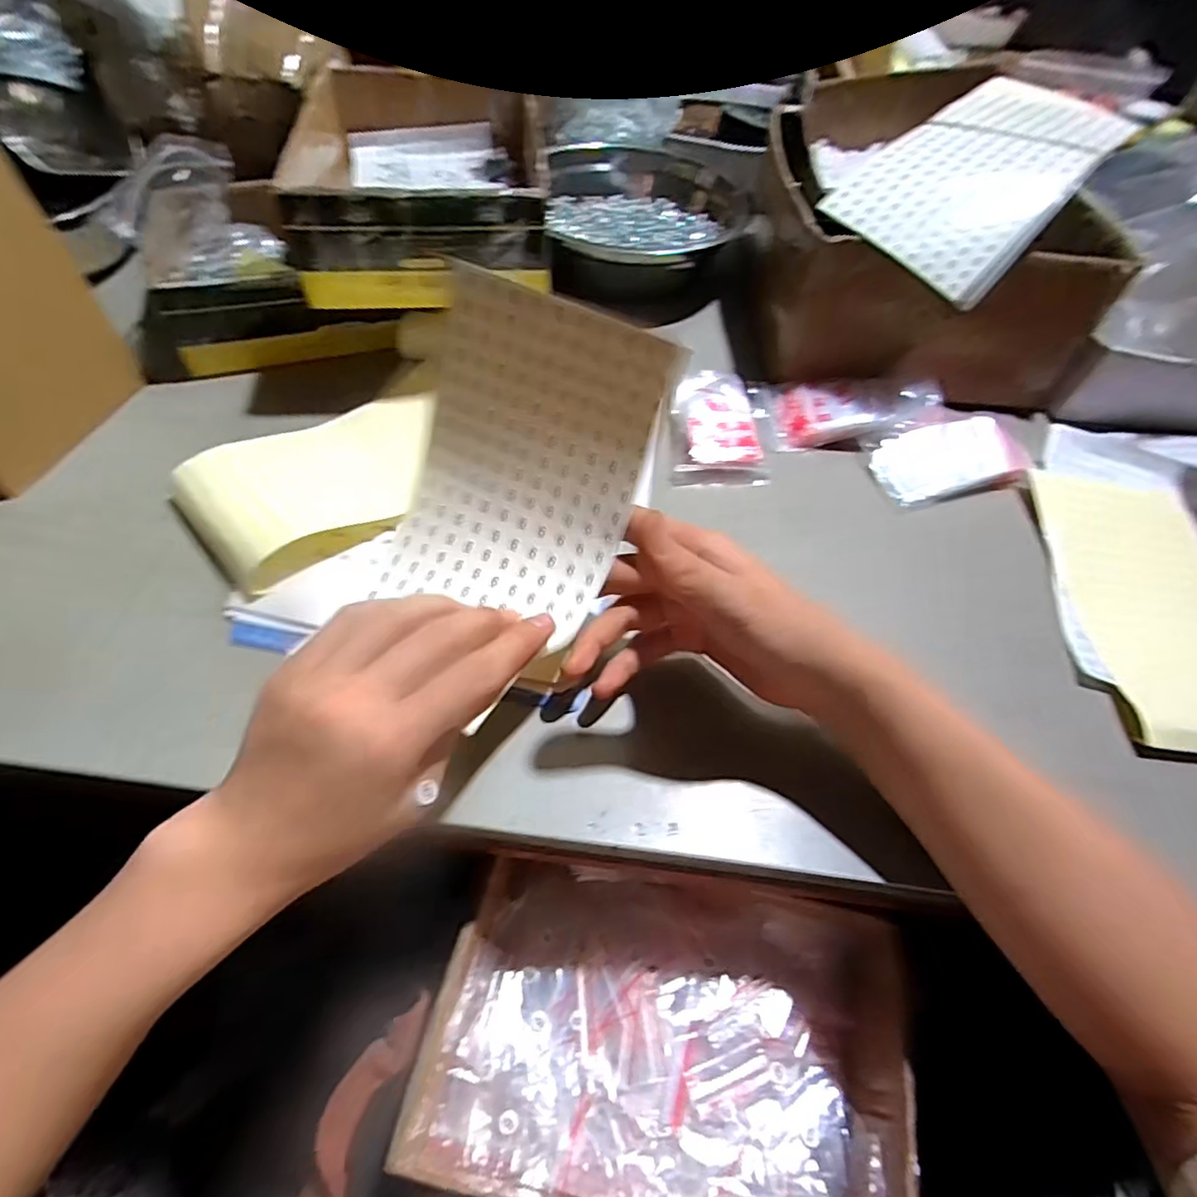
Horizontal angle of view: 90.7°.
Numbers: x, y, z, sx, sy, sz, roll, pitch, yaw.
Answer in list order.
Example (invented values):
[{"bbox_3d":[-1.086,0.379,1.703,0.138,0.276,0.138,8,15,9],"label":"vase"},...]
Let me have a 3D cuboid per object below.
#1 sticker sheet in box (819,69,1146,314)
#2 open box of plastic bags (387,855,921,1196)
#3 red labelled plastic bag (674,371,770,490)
[{"bbox_3d":[0.303,-0.337,0.460,0.245,0.027,0.133,-43,72,-10],"label":"sticker sheet in box"},{"bbox_3d":[0.041,0.253,0.340,0.268,0.066,0.181,13,55,5],"label":"open box of plastic bags"},{"bbox_3d":[0.098,-0.140,0.475,0.074,0.017,0.112,3,70,-3],"label":"red labelled plastic bag"}]

